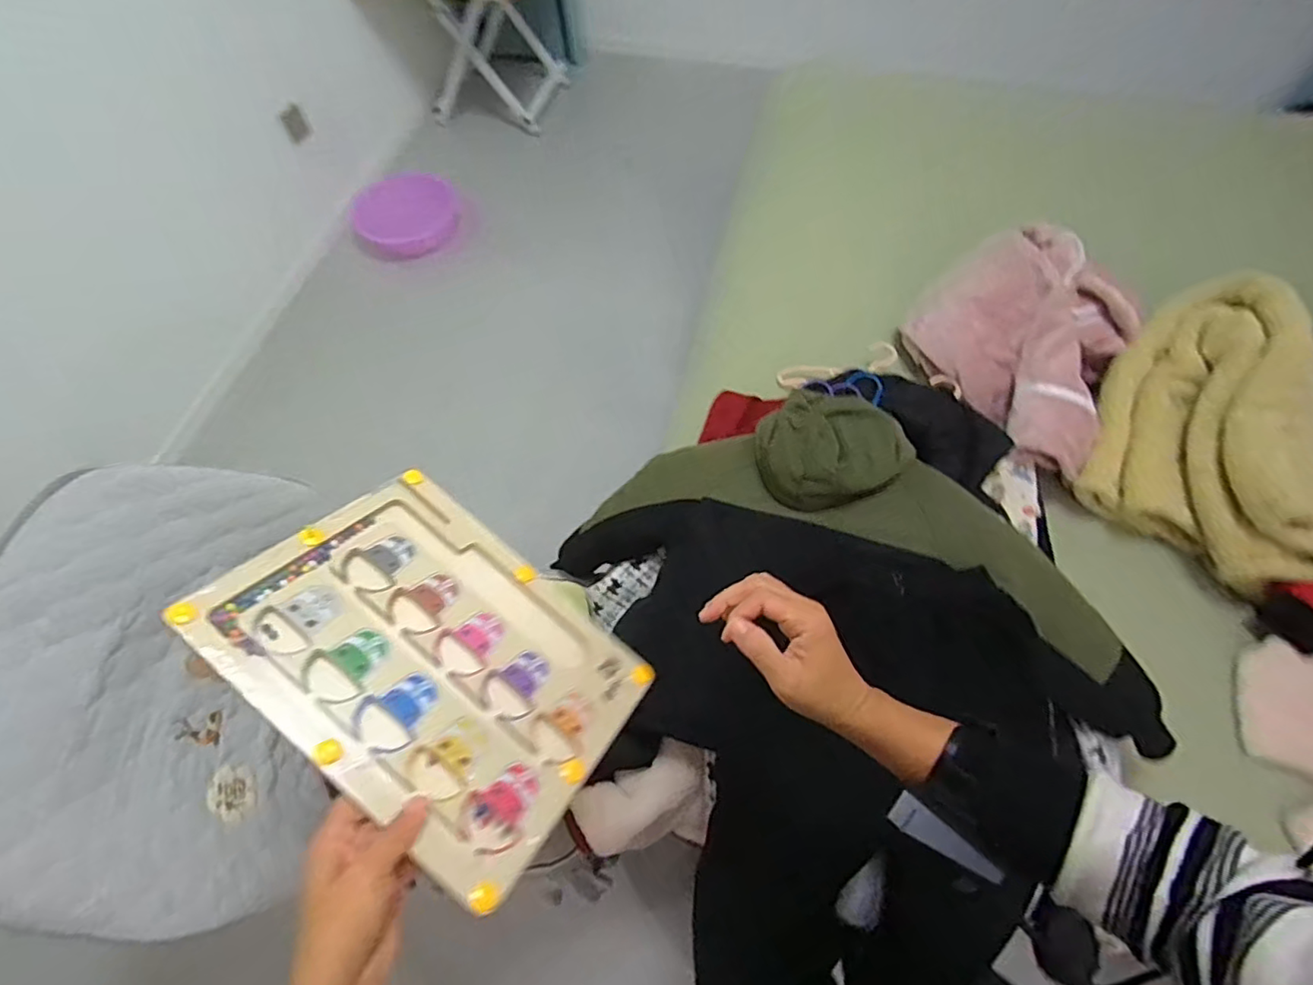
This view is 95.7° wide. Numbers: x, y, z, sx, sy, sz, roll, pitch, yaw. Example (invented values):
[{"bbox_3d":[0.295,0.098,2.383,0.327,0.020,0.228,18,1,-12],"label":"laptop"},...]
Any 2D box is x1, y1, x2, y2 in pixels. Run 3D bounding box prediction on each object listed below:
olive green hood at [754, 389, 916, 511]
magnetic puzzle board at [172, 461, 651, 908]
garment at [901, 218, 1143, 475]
[{"bbox_3d":[0.243,-0.073,0.817,0.209,0.052,0.166,-20,65,-8],"label":"olive green hood"},{"bbox_3d":[-0.167,0.124,0.464,0.287,0.010,0.214,40,43,6],"label":"magnetic puzzle board"},{"bbox_3d":[0.618,-0.258,0.976,0.302,0.151,0.355,-40,69,-16],"label":"garment"}]

